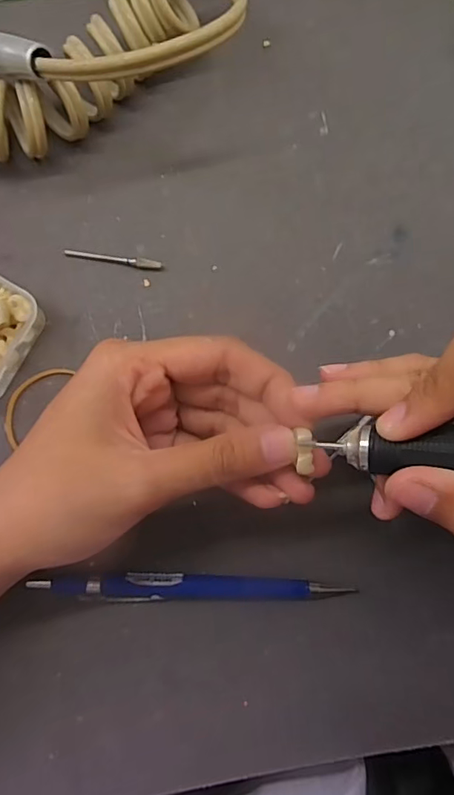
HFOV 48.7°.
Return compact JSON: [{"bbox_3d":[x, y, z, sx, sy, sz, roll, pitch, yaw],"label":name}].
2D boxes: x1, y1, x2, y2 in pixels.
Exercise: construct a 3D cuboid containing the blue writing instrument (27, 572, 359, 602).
[{"bbox_3d":[-0.015,0.082,0.218,0.134,0.009,0.013,-2,82,1],"label":"blue writing instrument"}]

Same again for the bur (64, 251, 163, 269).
[{"bbox_3d":[-0.055,-0.067,0.244,0.047,0.004,0.004,8,82,2],"label":"bur"}]

